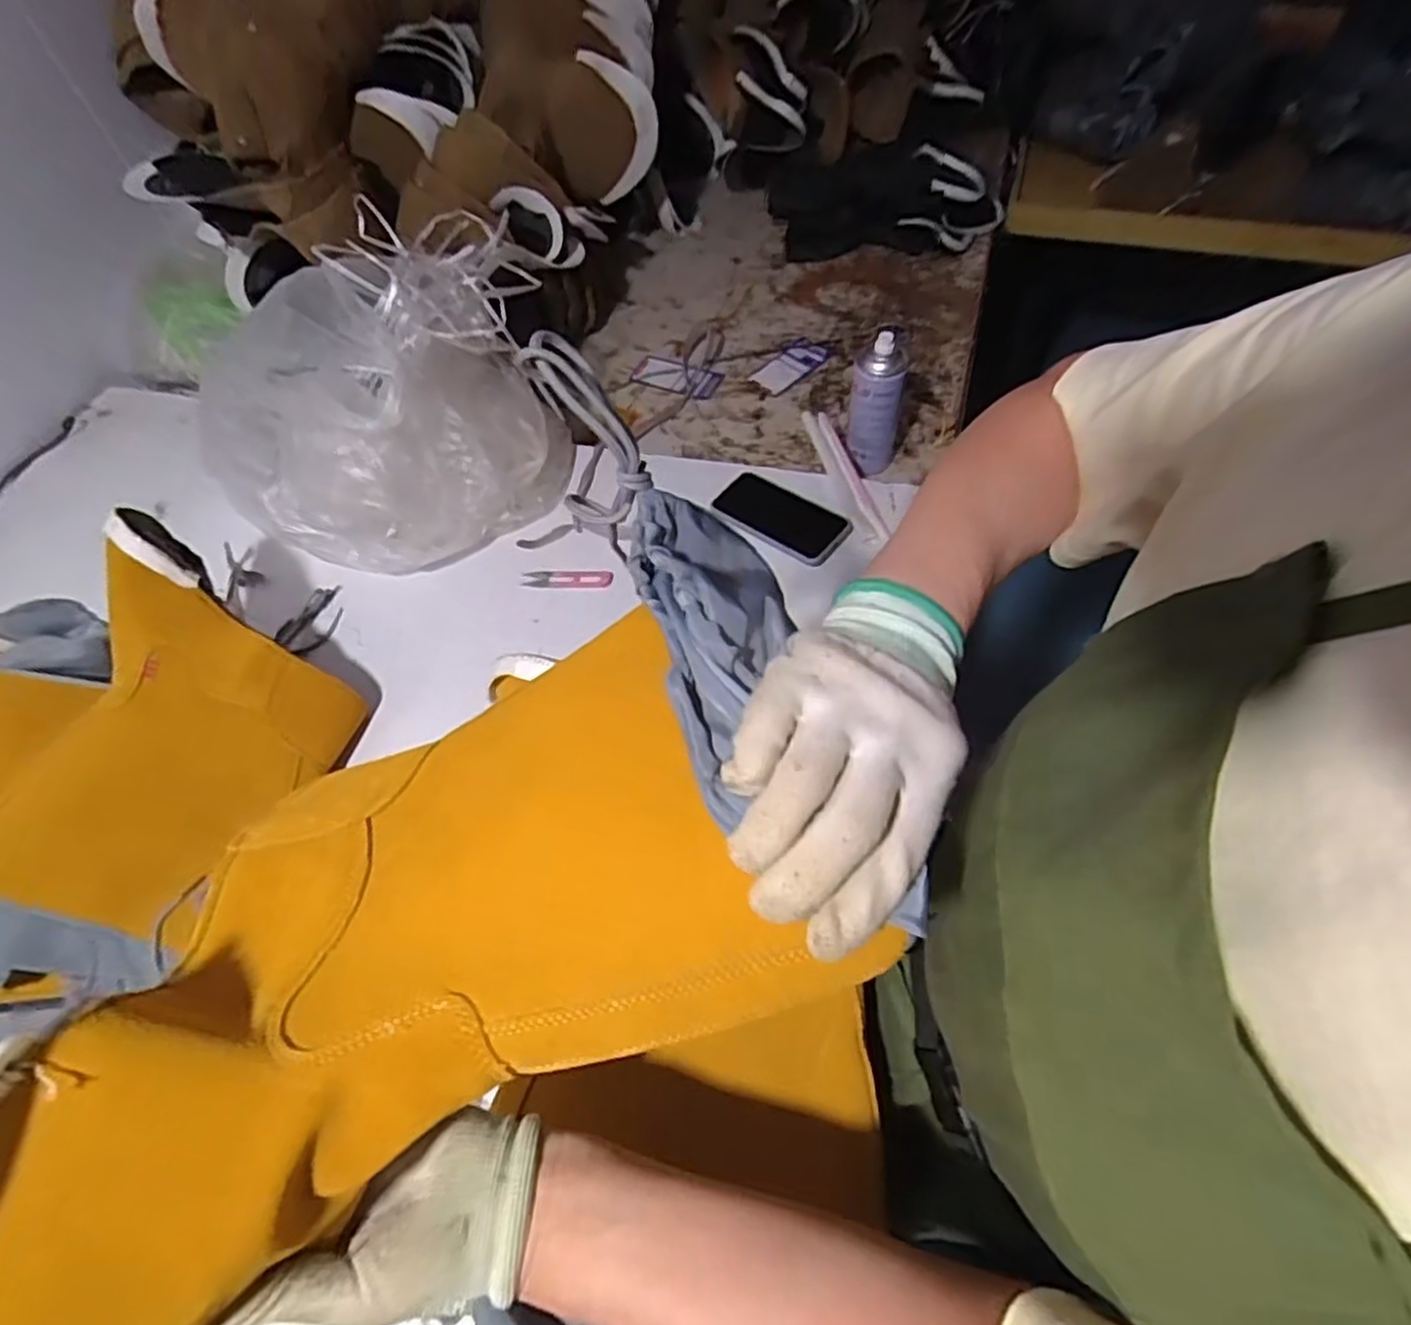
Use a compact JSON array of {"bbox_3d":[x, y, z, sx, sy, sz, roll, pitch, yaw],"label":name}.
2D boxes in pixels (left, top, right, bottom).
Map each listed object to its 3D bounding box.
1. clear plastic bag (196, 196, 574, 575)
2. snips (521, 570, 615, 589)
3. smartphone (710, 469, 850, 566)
[{"bbox_3d":[-0.356,-0.276,0.813,0.389,0.242,0.283,-29,60,-14],"label":"clear plastic bag"},{"bbox_3d":[-0.160,-0.097,0.846,0.100,0.015,0.023,-4,57,1],"label":"snips"},{"bbox_3d":[0.088,-0.170,0.850,0.155,0.017,0.085,27,63,19],"label":"smartphone"}]

